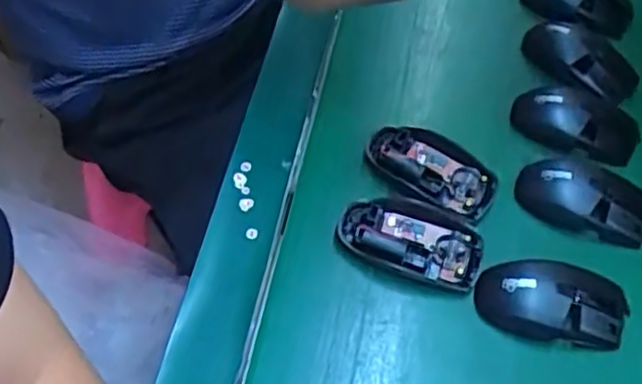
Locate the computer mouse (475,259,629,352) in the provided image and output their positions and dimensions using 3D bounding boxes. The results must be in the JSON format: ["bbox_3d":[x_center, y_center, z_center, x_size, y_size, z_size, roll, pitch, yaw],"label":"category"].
[{"bbox_3d":[0.161,0.076,0.486,0.100,0.033,0.052,13,56,4],"label":"computer mouse"}]

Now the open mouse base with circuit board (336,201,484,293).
[{"bbox_3d":[0.065,0.038,0.509,0.104,0.023,0.052,15,57,6],"label":"open mouse base with circuit board"}]

